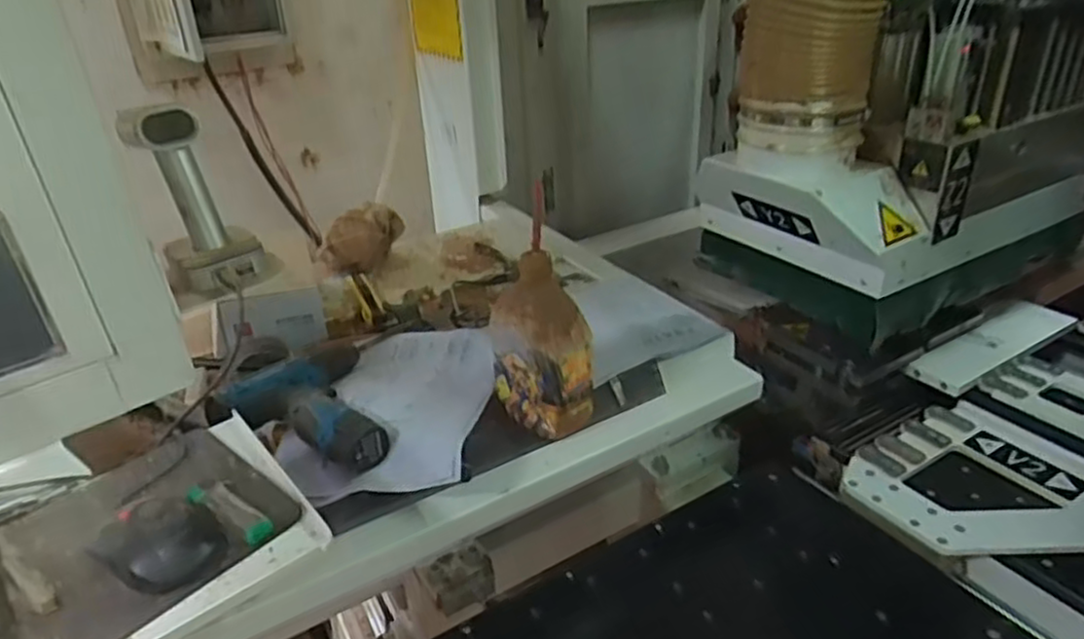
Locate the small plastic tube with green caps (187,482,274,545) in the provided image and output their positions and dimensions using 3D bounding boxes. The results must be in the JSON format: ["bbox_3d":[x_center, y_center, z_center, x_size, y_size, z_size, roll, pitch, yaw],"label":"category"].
[{"bbox_3d":[-0.236,0.144,0.547,0.086,0.011,0.024,21,38,29],"label":"small plastic tube with green caps"}]

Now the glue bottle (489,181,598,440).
[{"bbox_3d":[0.001,0.016,0.743,0.075,0.194,0.097,-19,33,-27],"label":"glue bottle"}]

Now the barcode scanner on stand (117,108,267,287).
[{"bbox_3d":[-0.332,-0.118,0.697,0.112,0.158,0.078,27,41,35],"label":"barcode scanner on stand"}]

